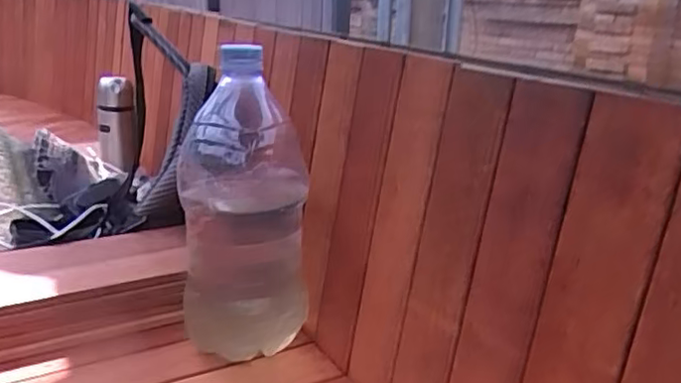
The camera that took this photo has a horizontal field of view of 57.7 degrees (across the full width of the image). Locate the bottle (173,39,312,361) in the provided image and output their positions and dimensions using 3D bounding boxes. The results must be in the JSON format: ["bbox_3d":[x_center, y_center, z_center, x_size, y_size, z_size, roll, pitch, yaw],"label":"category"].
[{"bbox_3d":[-0.097,0.021,0.627,0.122,0.310,0.096,0,19,-11],"label":"bottle"}]

